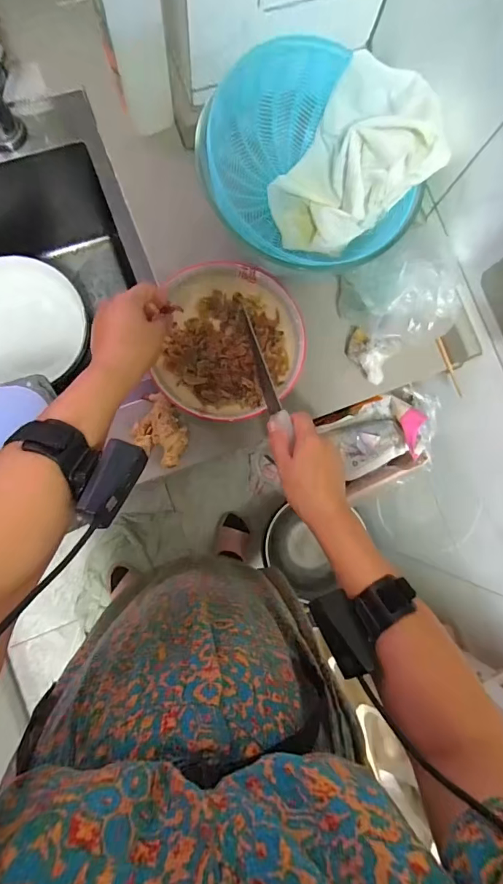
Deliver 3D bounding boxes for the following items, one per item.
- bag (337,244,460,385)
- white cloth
[{"bbox_3d":[0.190,-0.174,0.521,0.122,0.112,0.143,-21,88,-7],"label":"bag"},{"bbox_3d":[0.118,-0.341,0.506,0.207,0.038,0.149,-32,85,33],"label":"white cloth"}]

